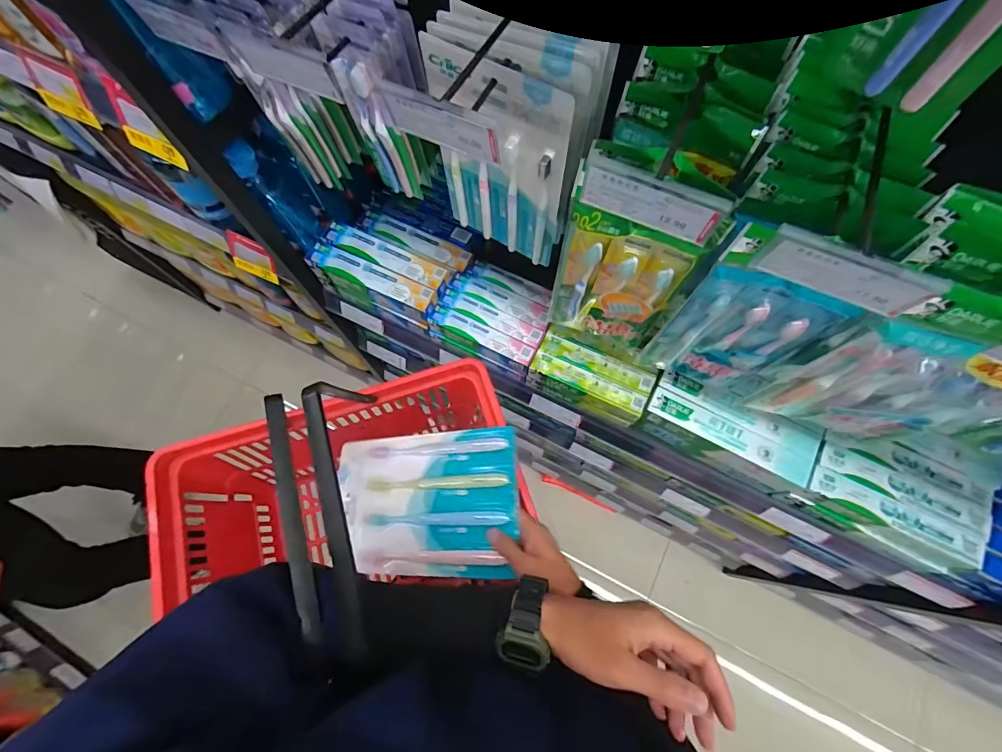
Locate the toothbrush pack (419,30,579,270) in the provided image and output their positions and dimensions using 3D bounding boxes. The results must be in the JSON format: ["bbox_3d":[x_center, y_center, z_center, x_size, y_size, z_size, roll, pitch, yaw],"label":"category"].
[{"bbox_3d":[-0.004,-0.230,0.492,0.155,0.239,0.028,35,74,12],"label":"toothbrush pack"}]

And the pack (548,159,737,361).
[{"bbox_3d":[0.131,-0.101,0.487,0.138,0.250,0.023,19,72,7],"label":"pack"}]

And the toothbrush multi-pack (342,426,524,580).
[{"bbox_3d":[-0.097,0.152,0.515,0.247,0.014,0.159,-9,71,22],"label":"toothbrush multi-pack"}]

